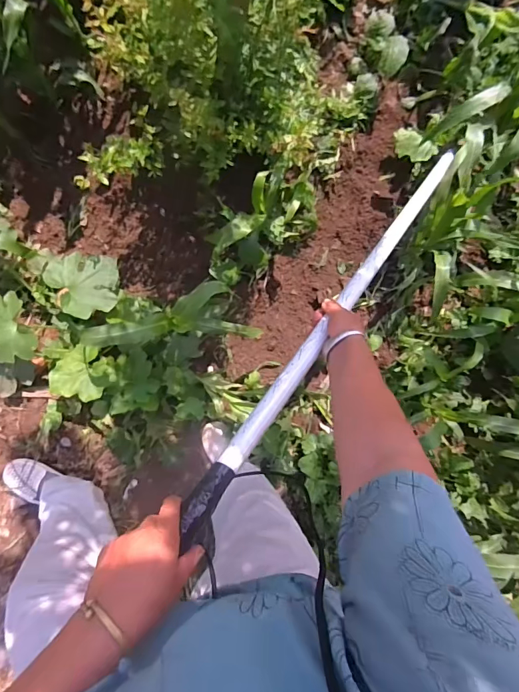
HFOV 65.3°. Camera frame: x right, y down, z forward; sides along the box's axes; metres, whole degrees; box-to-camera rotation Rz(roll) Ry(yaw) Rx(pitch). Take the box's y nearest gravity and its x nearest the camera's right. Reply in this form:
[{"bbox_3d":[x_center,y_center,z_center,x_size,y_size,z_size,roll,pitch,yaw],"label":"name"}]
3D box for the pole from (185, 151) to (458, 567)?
[{"bbox_3d":[0.162,-0.104,0.638,0.032,0.025,0.899,45,57,-8],"label":"pole"}]

